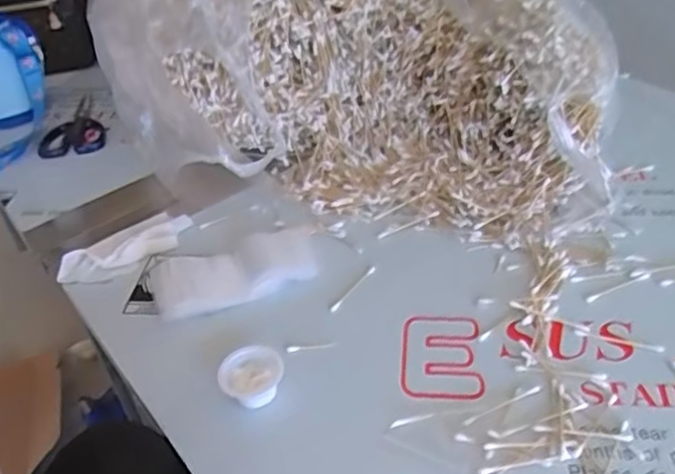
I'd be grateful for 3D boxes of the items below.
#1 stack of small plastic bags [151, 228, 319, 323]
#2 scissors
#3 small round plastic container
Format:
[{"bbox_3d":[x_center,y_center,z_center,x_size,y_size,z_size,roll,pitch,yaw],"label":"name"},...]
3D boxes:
[{"bbox_3d":[-0.105,0.036,0.668,0.165,0.016,0.083,-16,41,-10],"label":"stack of small plastic bags"},{"bbox_3d":[-0.385,-0.169,0.972,0.091,0.010,0.155,-7,39,-1],"label":"scissors"},{"bbox_3d":[-0.073,0.122,0.559,0.053,0.030,0.050,-4,40,3],"label":"small round plastic container"}]

